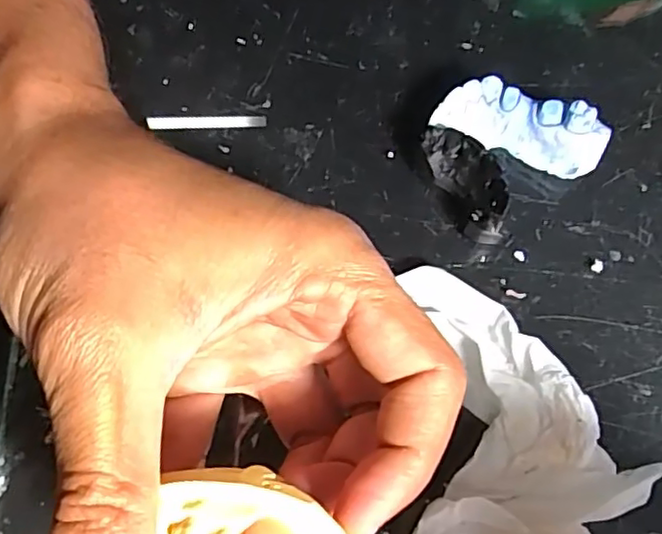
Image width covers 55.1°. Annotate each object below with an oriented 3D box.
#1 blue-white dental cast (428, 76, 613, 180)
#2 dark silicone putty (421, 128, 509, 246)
[{"bbox_3d":[0.070,-0.051,0.235,0.061,0.022,0.019,17,71,5],"label":"blue-white dental cast"},{"bbox_3d":[0.049,-0.029,0.227,0.017,0.023,0.042,-24,72,-9],"label":"dark silicone putty"}]

